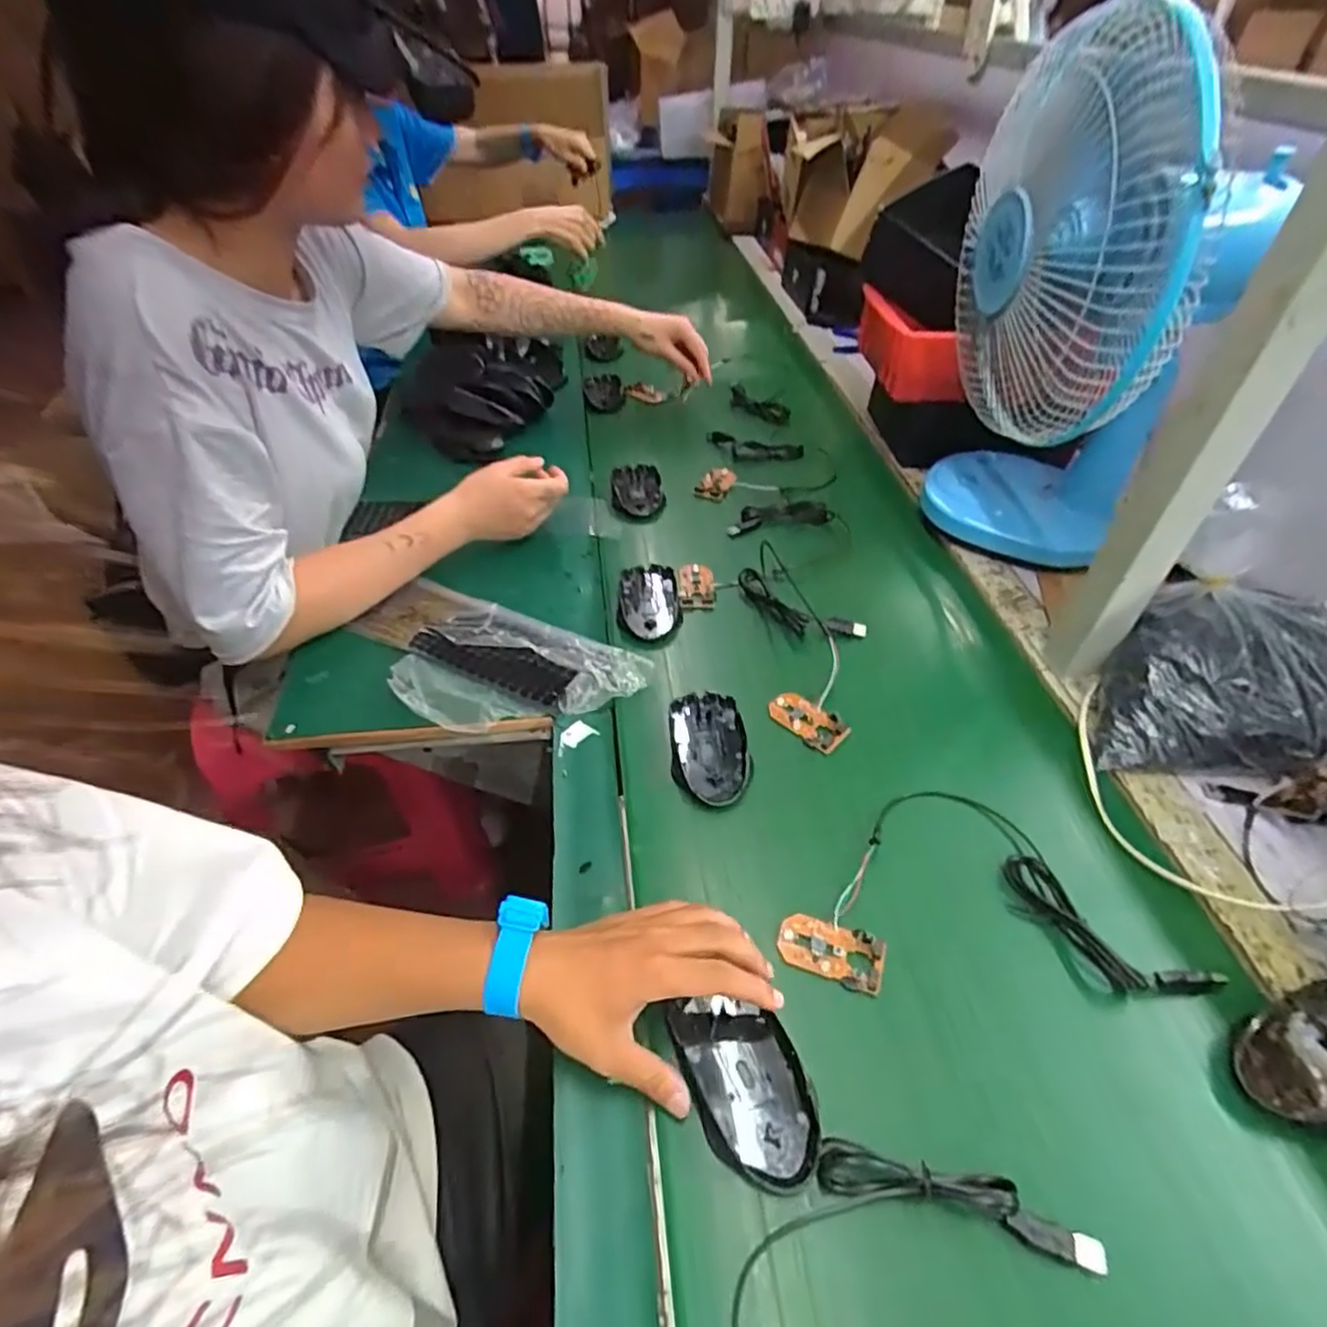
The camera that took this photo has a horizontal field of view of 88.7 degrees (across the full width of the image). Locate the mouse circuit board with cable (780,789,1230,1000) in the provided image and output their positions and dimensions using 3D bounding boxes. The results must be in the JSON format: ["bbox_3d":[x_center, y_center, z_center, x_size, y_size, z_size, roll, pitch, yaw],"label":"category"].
[{"bbox_3d":[0.214,0.156,0.487,0.267,0.025,0.148,0,44,1],"label":"mouse circuit board with cable"}]

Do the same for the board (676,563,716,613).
[{"bbox_3d":[0.035,-0.082,0.729,0.039,0.012,0.070,-2,44,-1],"label":"board"}]

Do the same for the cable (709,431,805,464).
[{"bbox_3d":[0.125,-0.299,0.945,0.132,0.021,0.035,16,47,17],"label":"cable"}]

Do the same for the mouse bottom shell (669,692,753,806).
[{"bbox_3d":[0.039,0.070,0.576,0.063,0.016,0.109,-2,44,-1],"label":"mouse bottom shell"}]

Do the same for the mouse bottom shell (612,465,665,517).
[{"bbox_3d":[-0.034,-0.225,0.871,0.063,0.019,0.105,-3,44,-1],"label":"mouse bottom shell"}]

